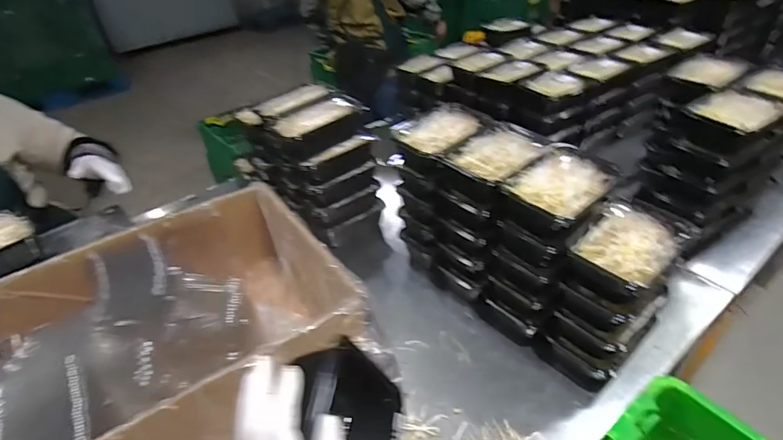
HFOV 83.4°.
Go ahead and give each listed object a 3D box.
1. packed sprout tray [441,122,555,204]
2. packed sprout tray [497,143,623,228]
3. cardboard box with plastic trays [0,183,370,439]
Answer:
[{"bbox_3d":[0.183,-0.101,0.754,0.184,0.051,0.134,-30,44,-29],"label":"packed sprout tray"},{"bbox_3d":[0.261,-0.048,0.680,0.181,0.052,0.120,-33,46,-32],"label":"packed sprout tray"},{"bbox_3d":[-0.440,0.233,0.671,0.764,0.184,0.453,-27,43,-27],"label":"cardboard box with plastic trays"}]

